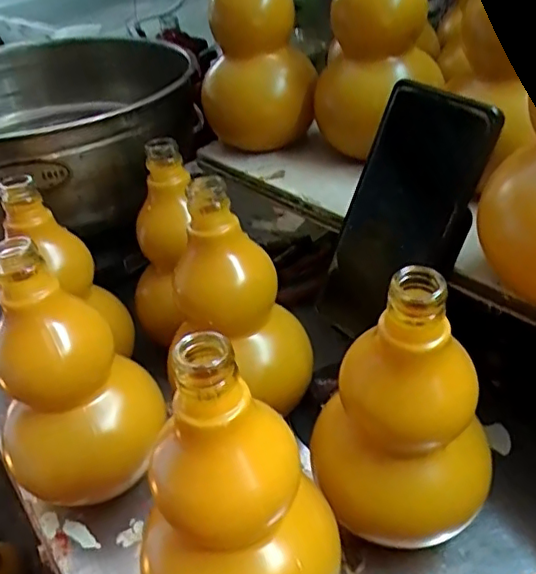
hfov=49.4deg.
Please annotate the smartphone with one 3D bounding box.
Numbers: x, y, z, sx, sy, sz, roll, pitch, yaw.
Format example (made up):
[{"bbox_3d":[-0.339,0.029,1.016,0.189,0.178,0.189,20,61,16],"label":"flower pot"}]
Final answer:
[{"bbox_3d":[0.084,-0.039,0.365,0.009,0.160,0.079,-4,32,-40],"label":"smartphone"}]

